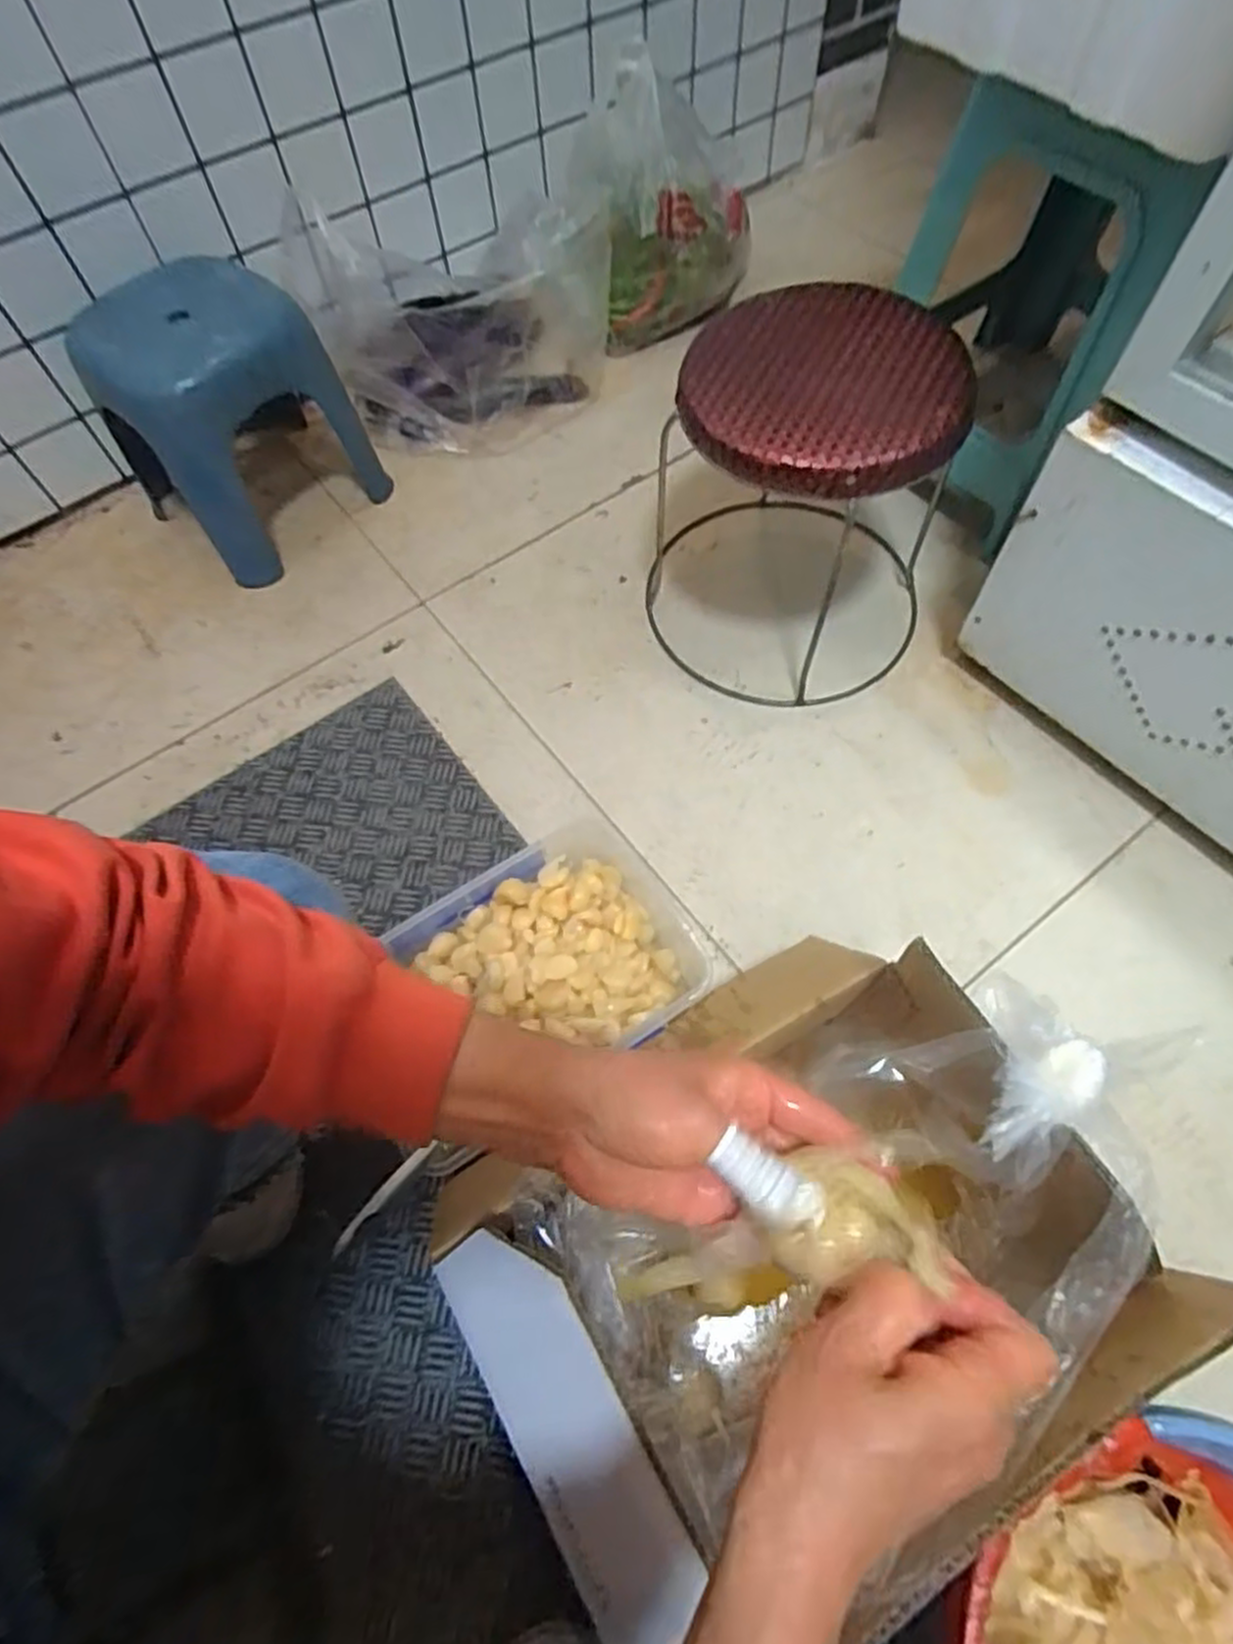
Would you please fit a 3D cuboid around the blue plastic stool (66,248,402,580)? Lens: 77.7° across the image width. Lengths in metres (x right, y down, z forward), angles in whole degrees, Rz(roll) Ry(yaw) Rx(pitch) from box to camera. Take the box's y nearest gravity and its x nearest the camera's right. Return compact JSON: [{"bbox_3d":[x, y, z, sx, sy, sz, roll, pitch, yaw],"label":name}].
[{"bbox_3d":[-0.503,-0.517,1.001,0.252,0.285,0.251,36,70,19],"label":"blue plastic stool"}]

